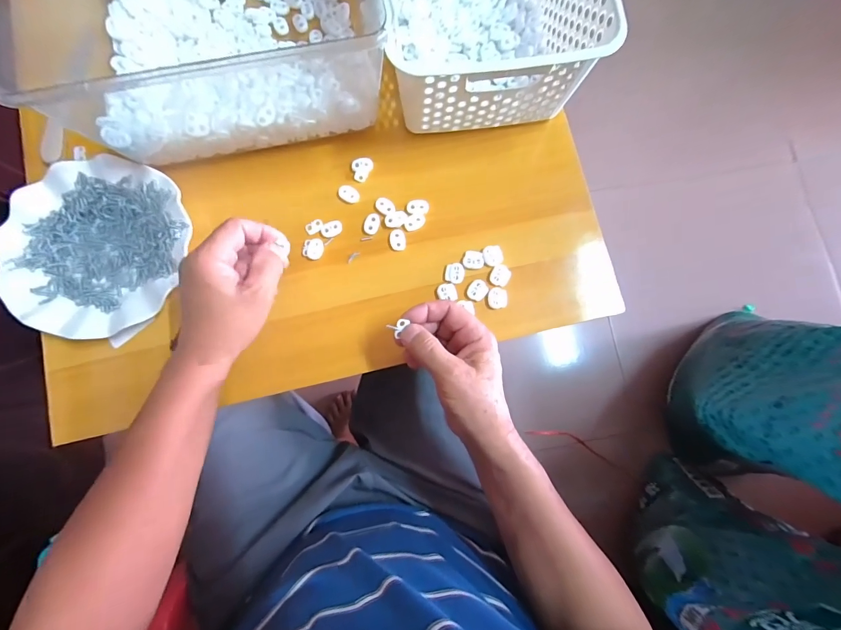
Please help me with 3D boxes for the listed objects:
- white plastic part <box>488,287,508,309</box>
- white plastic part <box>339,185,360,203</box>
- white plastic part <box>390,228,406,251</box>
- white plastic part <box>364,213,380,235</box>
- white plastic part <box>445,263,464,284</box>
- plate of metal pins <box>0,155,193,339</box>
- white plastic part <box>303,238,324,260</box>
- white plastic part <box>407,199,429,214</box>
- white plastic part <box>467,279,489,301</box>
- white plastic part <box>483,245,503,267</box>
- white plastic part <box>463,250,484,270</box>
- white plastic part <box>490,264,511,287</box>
[{"bbox_3d":[0.082,-0.018,0.400,0.020,0.005,0.022,-2,82,-2],"label":"white plastic part"},{"bbox_3d":[-0.078,-0.133,0.415,0.023,0.006,0.016,26,82,2],"label":"white plastic part"},{"bbox_3d":[-0.025,-0.082,0.410,0.017,0.004,0.023,-3,82,-2],"label":"white plastic part"},{"bbox_3d":[-0.053,-0.099,0.410,0.016,0.004,0.023,13,81,0],"label":"white plastic part"},{"bbox_3d":[0.037,-0.045,0.408,0.020,0.006,0.022,6,82,-1],"label":"white plastic part"},{"bbox_3d":[-0.333,-0.071,0.389,0.174,0.021,0.181,0,82,-2],"label":"plate of metal pins"},{"bbox_3d":[-0.115,-0.072,0.405,0.021,0.004,0.023,22,82,1],"label":"white plastic part"},{"bbox_3d":[-0.003,-0.120,0.415,0.023,0.004,0.017,2,82,-2],"label":"white plastic part"},{"bbox_3d":[0.061,-0.026,0.402,0.019,0.004,0.022,41,83,4],"label":"white plastic part"},{"bbox_3d":[0.078,-0.064,0.407,0.020,0.006,0.022,-2,82,-2],"label":"white plastic part"},{"bbox_3d":[0.057,-0.060,0.409,0.022,0.004,0.020,-1,82,-2],"label":"white plastic part"},{"bbox_3d":[0.086,-0.043,0.404,0.020,0.006,0.022,21,82,1],"label":"white plastic part"}]

